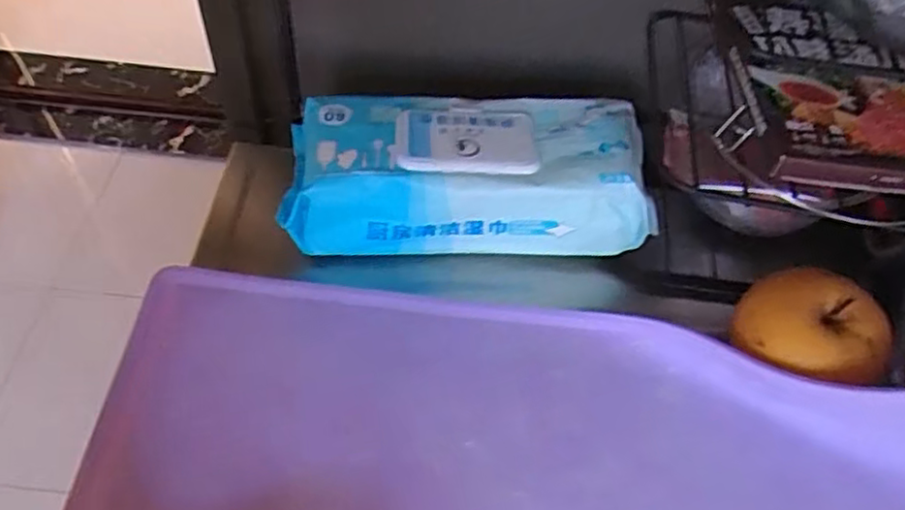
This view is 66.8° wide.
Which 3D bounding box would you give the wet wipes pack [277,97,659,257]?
[{"bbox_3d":[0.015,-0.059,0.547,0.275,0.093,0.102,0,54,-5],"label":"wet wipes pack"}]

